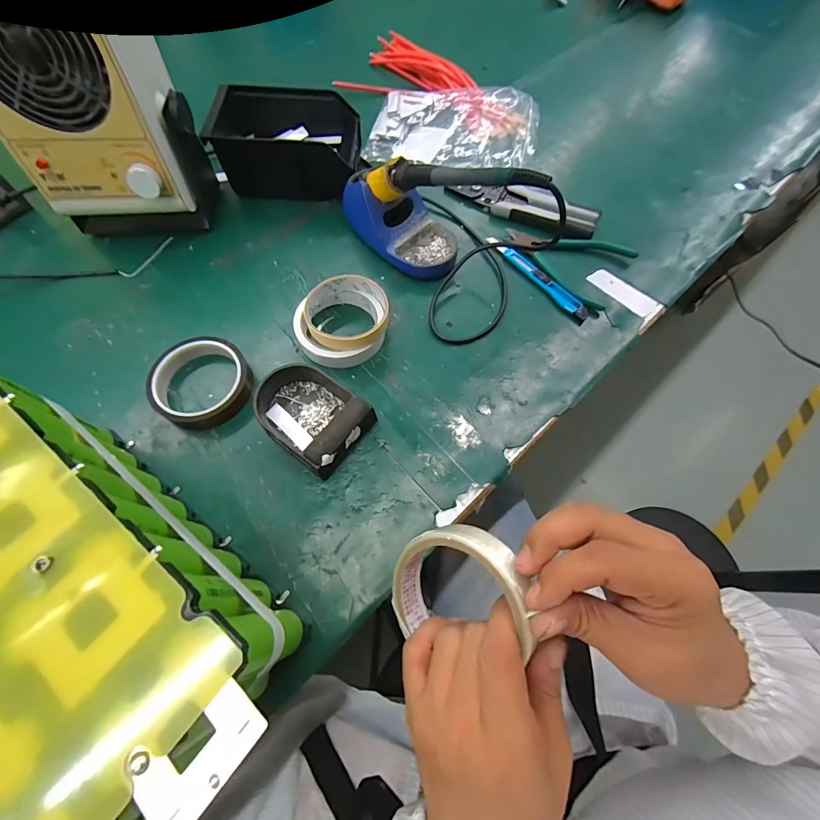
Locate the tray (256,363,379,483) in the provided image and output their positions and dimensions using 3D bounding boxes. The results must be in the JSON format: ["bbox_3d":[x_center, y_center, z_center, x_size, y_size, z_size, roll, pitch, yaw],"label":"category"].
[{"bbox_3d":[-0.094,0.002,0.358,0.104,0.035,0.080,35,70,13],"label":"tray"}]

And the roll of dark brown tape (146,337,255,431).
[{"bbox_3d":[-0.205,-0.026,0.380,0.086,0.030,0.090,0,66,-1],"label":"roll of dark brown tape"}]

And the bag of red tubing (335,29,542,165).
[{"bbox_3d":[0.043,-0.455,0.563,0.289,0.033,0.276,12,67,4],"label":"bag of red tubing"}]

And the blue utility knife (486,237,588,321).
[{"bbox_3d":[0.150,-0.161,0.455,0.020,0.009,0.153,-35,72,-15],"label":"blue utility knife"}]

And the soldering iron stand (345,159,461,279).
[{"bbox_3d":[-0.012,-0.226,0.440,0.154,0.081,0.084,31,69,12],"label":"soldering iron stand"}]

